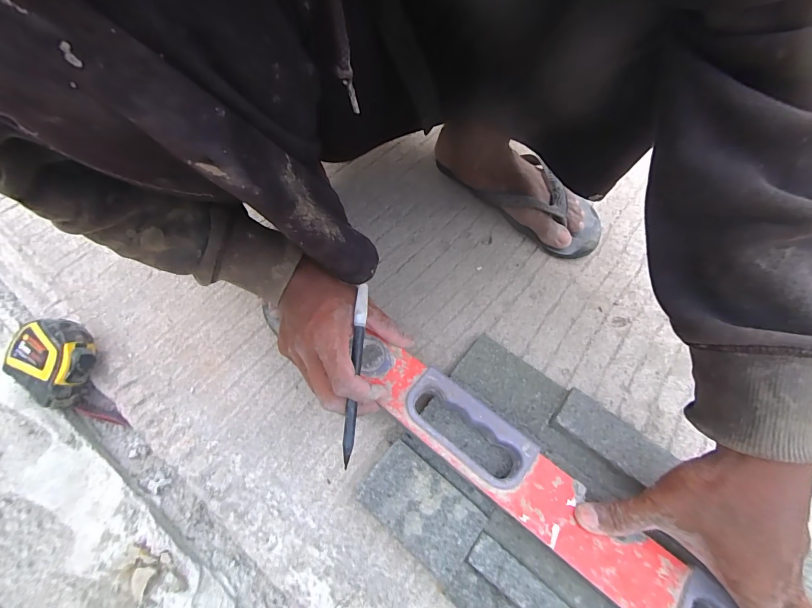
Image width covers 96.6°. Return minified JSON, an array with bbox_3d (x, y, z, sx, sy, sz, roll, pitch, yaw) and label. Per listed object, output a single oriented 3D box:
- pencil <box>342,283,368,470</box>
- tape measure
[{"bbox_3d":[-0.042,0.054,0.300,0.009,0.005,0.146,4,76,2],"label":"pencil"},{"bbox_3d":[-0.353,0.053,0.363,0.076,0.034,0.073,24,83,7],"label":"tape measure"}]

